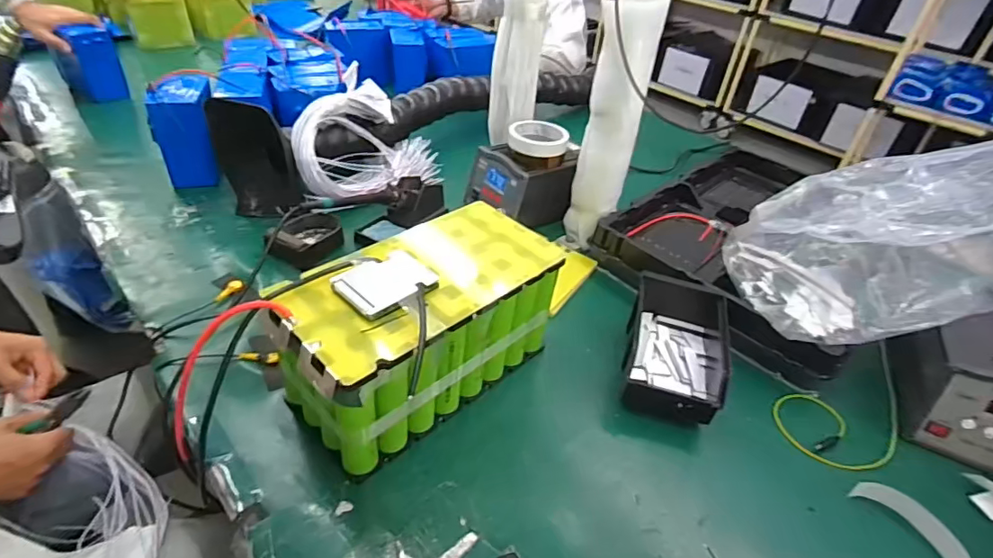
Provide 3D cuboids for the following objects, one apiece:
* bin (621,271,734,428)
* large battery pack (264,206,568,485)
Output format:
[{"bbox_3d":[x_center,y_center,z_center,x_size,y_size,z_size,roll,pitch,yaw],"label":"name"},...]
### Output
[{"bbox_3d":[0.213,0.079,0.612,0.110,0.067,0.178,16,40,12],"label":"bin"},{"bbox_3d":[-0.070,0.052,0.542,0.148,0.164,0.282,34,47,31],"label":"large battery pack"}]

